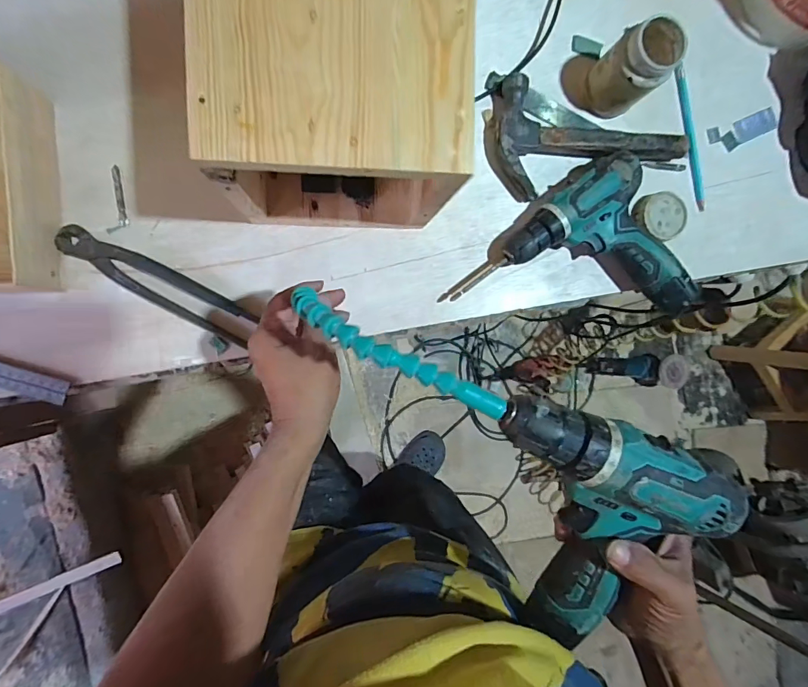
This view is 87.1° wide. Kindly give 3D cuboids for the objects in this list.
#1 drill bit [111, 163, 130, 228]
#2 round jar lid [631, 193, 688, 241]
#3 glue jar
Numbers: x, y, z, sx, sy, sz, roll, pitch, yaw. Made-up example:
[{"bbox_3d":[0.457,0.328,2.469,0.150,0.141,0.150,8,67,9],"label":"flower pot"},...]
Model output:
[{"bbox_3d":[-0.295,-0.153,0.440,0.009,0.004,0.061,-8,95,-9],"label":"drill bit"},{"bbox_3d":[0.319,-0.157,0.528,0.067,0.018,0.056,-5,94,-9],"label":"round jar lid"},{"bbox_3d":[0.254,-0.306,0.475,0.059,0.092,0.063,0,91,-11],"label":"glue jar"}]

